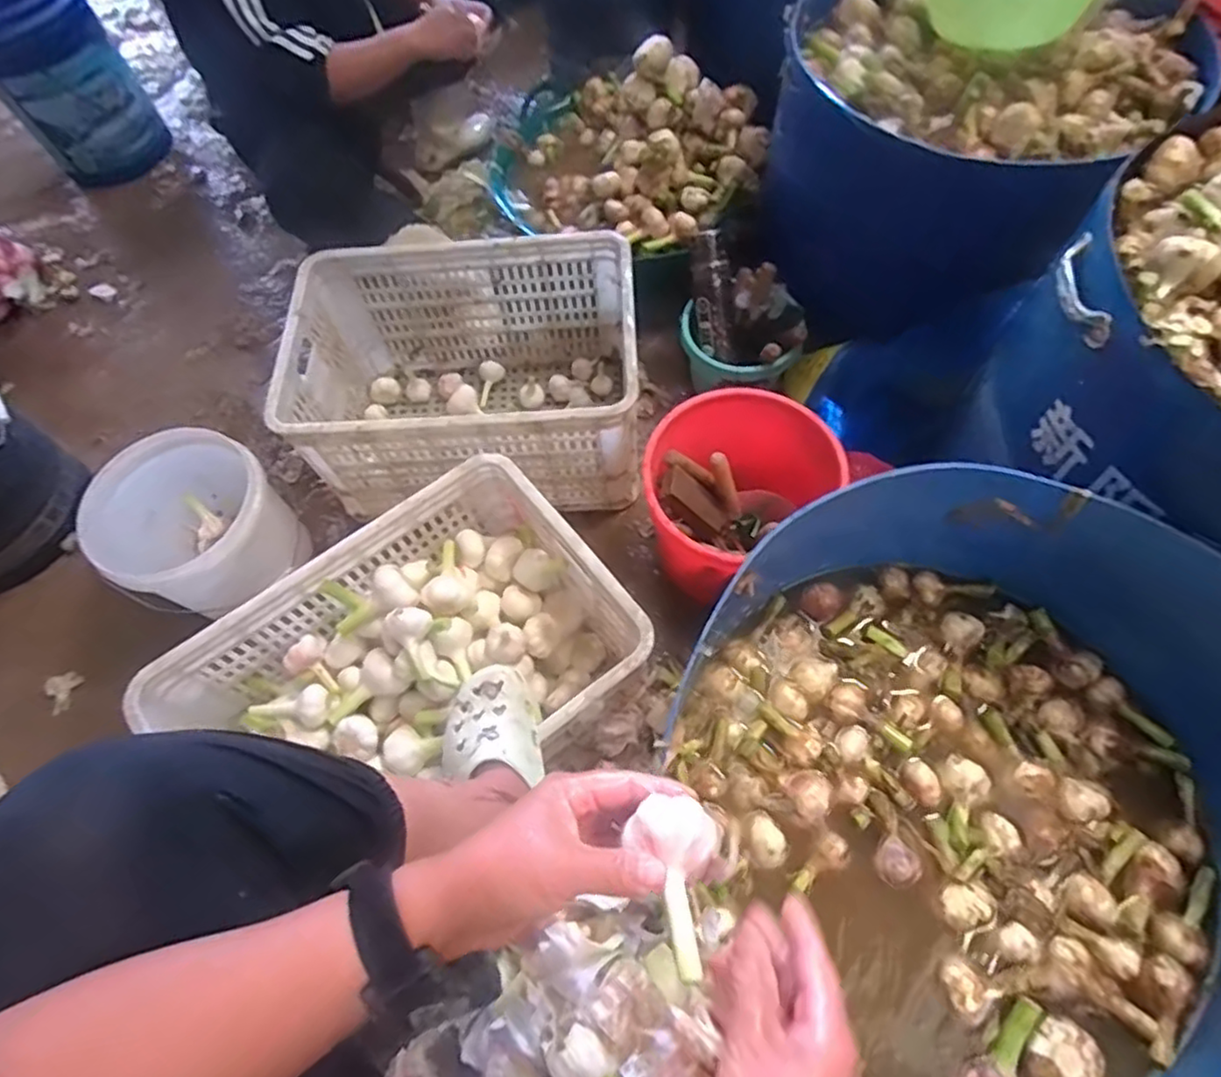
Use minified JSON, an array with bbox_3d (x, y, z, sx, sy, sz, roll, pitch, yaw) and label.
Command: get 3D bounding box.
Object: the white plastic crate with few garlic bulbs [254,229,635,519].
[{"bbox_3d":[-0.223,-0.266,1.130,0.522,0.283,0.369,-3,65,2],"label":"white plastic crate with few garlic bulbs"}]

